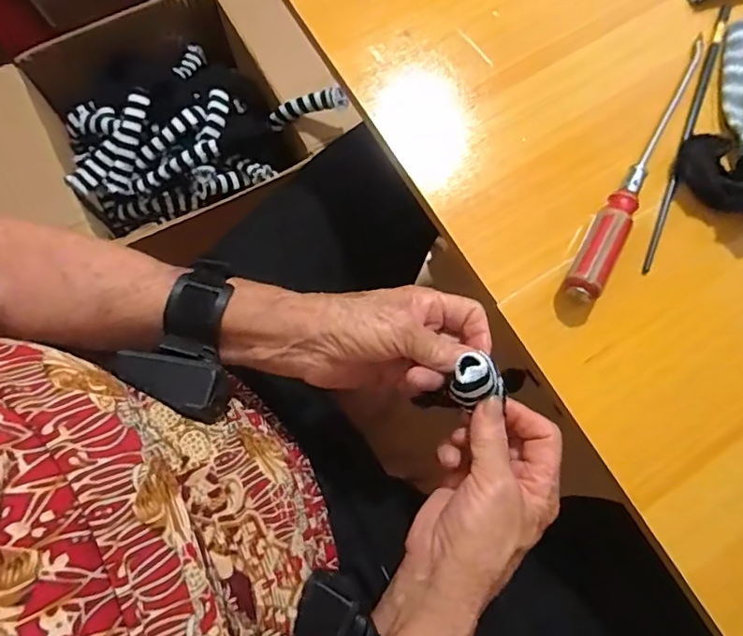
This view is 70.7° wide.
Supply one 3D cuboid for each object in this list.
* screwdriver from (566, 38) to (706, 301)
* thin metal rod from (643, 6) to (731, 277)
[{"bbox_3d":[0.194,-0.115,0.371,0.029,0.027,0.243,28,77,5],"label":"screwdriver"},{"bbox_3d":[0.237,-0.140,0.390,0.008,0.005,0.237,22,77,4],"label":"thin metal rod"}]

